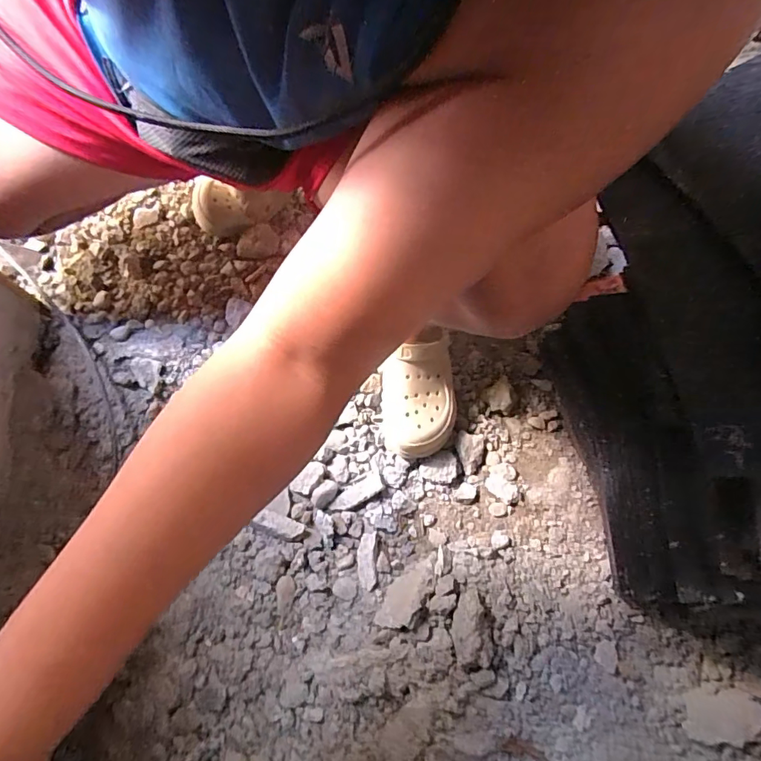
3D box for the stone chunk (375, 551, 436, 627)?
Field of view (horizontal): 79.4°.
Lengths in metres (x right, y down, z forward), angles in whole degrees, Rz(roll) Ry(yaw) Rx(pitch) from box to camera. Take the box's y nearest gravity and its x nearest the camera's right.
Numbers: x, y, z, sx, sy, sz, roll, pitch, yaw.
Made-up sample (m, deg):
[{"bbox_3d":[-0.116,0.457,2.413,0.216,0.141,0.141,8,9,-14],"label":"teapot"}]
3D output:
[{"bbox_3d":[0.041,0.299,0.652,0.117,0.017,0.055,-48,34,-19],"label":"stone chunk"}]

